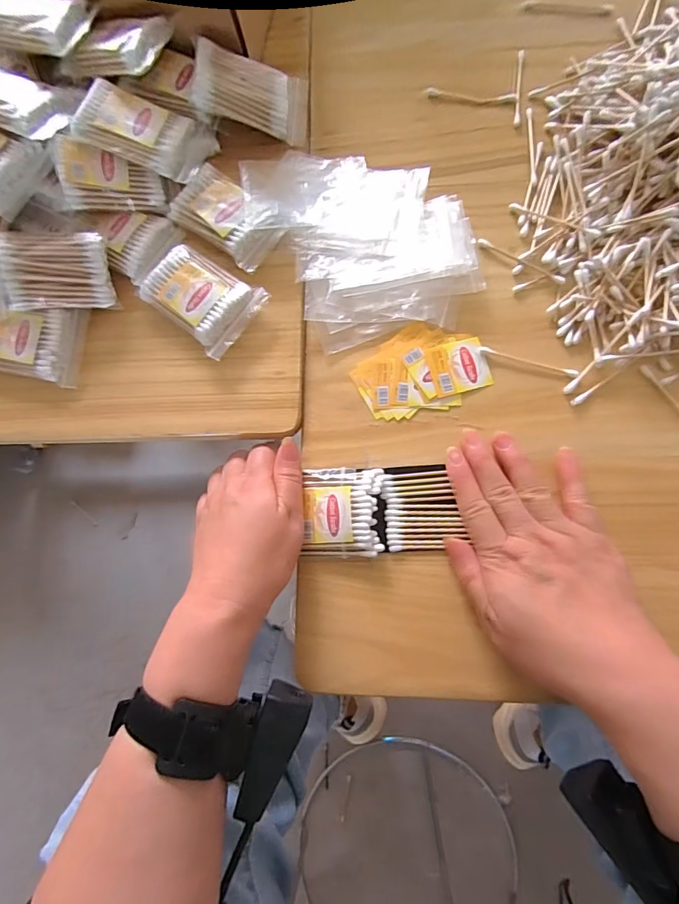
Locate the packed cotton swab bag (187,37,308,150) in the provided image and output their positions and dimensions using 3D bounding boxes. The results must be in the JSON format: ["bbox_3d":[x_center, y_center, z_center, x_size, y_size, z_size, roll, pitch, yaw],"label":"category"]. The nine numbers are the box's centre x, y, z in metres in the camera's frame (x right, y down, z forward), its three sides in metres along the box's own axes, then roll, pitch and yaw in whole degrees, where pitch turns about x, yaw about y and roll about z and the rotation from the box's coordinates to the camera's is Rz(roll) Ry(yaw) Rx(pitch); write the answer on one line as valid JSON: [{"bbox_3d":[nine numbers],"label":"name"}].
[{"bbox_3d":[-0.070,-0.292,0.367,0.091,0.011,0.057,6,86,-24],"label":"packed cotton swab bag"}]

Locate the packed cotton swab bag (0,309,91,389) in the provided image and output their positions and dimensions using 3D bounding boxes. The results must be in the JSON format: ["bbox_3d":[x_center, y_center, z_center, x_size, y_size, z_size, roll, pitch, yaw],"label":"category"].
[{"bbox_3d":[-0.248,-0.088,0.356,0.089,0.015,0.058,8,81,7],"label":"packed cotton swab bag"}]

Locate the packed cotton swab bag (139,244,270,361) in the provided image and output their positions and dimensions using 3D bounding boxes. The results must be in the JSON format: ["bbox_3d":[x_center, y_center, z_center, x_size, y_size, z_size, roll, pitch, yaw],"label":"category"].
[{"bbox_3d":[-0.109,-0.120,0.351,0.089,0.014,0.061,35,85,10],"label":"packed cotton swab bag"}]

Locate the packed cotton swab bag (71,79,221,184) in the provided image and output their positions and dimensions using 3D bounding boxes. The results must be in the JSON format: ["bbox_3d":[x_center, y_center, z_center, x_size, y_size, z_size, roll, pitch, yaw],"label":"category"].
[{"bbox_3d":[-0.150,-0.249,0.351,0.094,0.016,0.057,16,74,-16],"label":"packed cotton swab bag"}]

